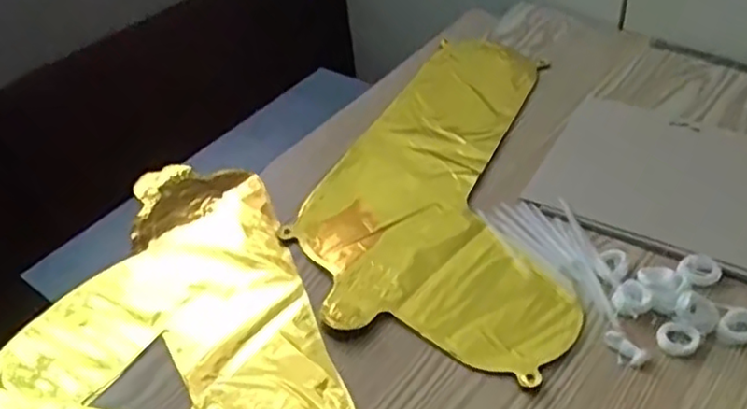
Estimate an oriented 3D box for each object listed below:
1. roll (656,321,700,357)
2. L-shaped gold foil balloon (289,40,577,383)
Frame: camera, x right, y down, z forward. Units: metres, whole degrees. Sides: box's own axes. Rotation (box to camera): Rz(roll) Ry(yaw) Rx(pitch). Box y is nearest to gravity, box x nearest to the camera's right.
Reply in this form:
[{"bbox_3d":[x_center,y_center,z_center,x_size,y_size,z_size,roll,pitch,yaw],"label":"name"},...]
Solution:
[{"bbox_3d":[0.203,0.089,0.446,0.026,0.007,0.021,6,43,14],"label":"roll"},{"bbox_3d":[0.087,-0.039,0.602,0.229,0.012,0.406,12,44,20],"label":"L-shaped gold foil balloon"}]

